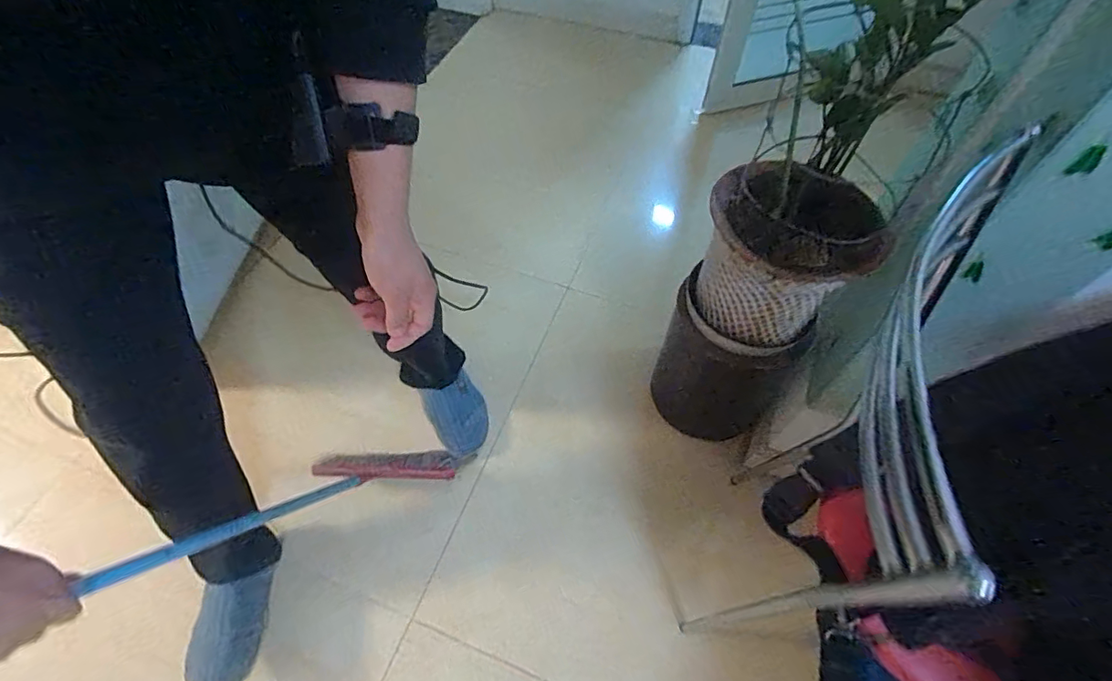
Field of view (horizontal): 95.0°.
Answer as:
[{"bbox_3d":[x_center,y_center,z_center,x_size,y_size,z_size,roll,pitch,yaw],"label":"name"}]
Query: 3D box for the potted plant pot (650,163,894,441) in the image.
[{"bbox_3d":[0.322,-0.011,0.915,0.235,0.563,0.206,18,59,12],"label":"potted plant pot"}]

